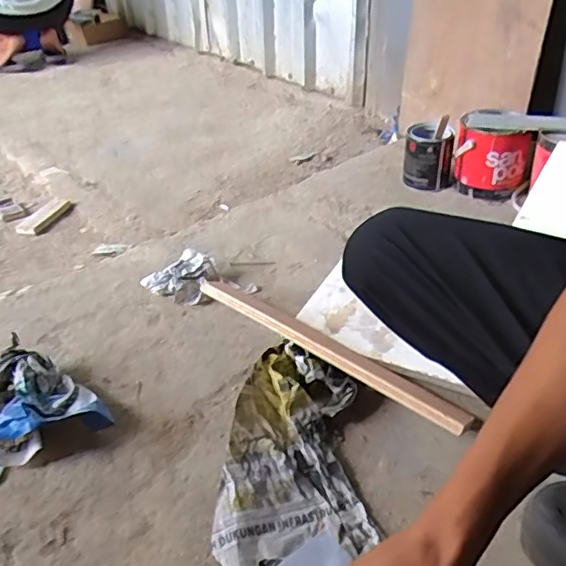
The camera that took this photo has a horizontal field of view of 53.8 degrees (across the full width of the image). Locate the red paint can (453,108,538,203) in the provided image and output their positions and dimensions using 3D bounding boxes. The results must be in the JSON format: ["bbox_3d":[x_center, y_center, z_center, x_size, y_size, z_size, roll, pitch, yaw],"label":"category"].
[{"bbox_3d":[0.489,-0.304,1.295,0.163,0.154,0.189,11,38,19],"label":"red paint can"}]

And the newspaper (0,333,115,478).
[{"bbox_3d":[-0.386,0.165,0.761,0.232,0.077,0.207,-22,39,-24],"label":"newspaper"}]

